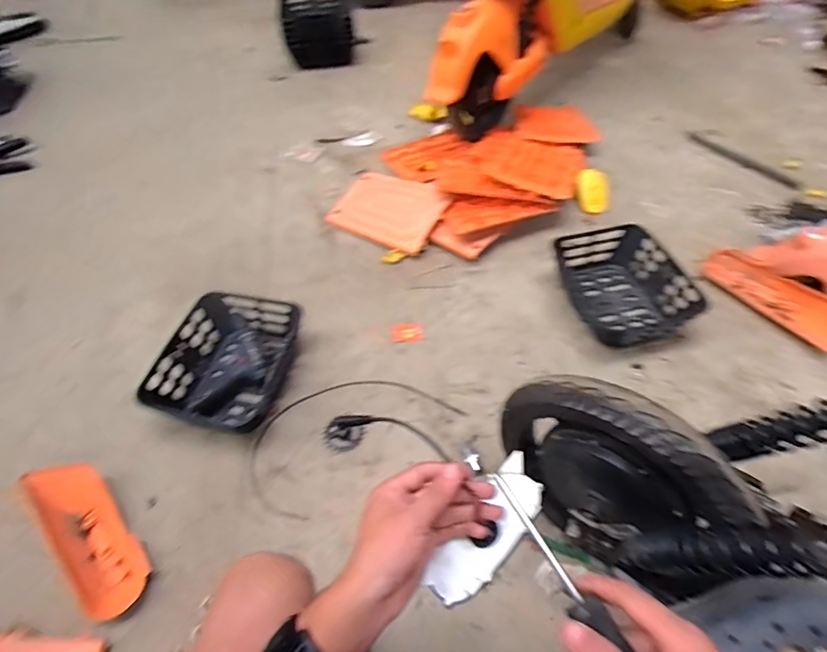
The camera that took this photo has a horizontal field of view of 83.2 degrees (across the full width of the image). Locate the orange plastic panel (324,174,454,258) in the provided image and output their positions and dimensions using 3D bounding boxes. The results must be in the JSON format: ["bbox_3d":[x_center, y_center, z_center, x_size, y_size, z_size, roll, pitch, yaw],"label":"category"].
[{"bbox_3d":[-0.070,-0.362,1.408,0.338,0.026,0.276,21,57,20],"label":"orange plastic panel"}]

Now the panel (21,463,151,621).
[{"bbox_3d":[-0.608,0.383,0.863,0.118,0.053,0.330,-38,60,-25],"label":"panel"}]

